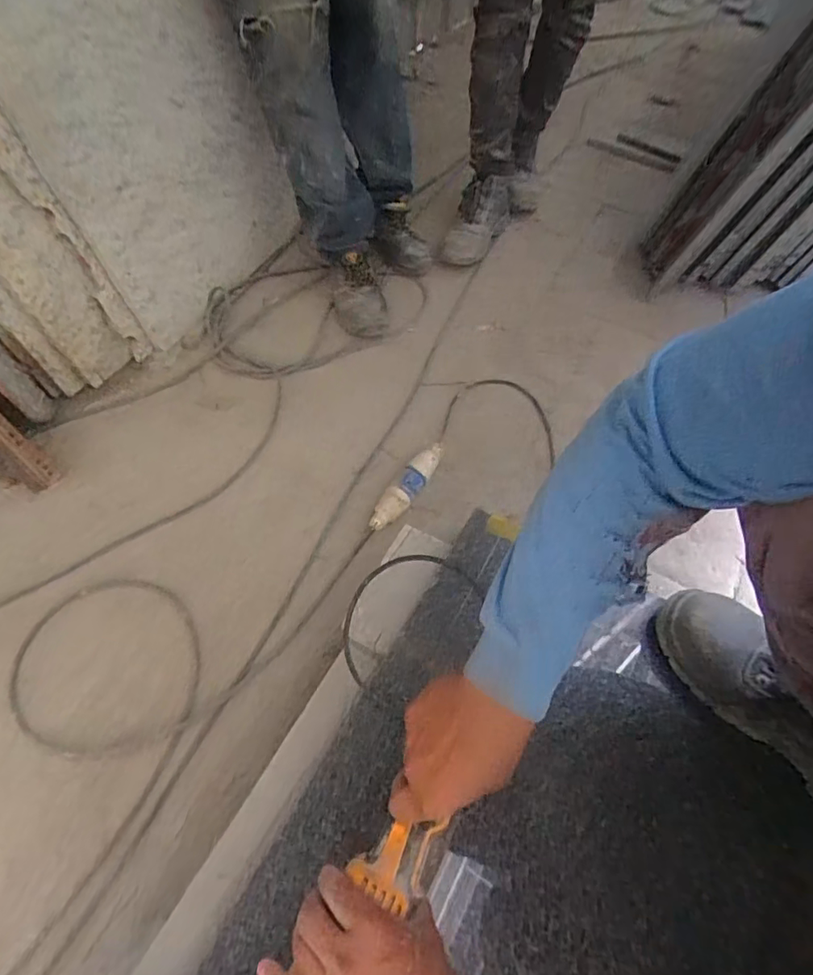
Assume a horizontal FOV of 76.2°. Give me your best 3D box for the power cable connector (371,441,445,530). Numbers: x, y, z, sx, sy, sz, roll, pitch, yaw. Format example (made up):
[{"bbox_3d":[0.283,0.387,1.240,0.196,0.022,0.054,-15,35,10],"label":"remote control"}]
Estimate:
[{"bbox_3d":[0.005,-0.005,0.905,0.049,0.059,0.204,27,62,16],"label":"power cable connector"}]

